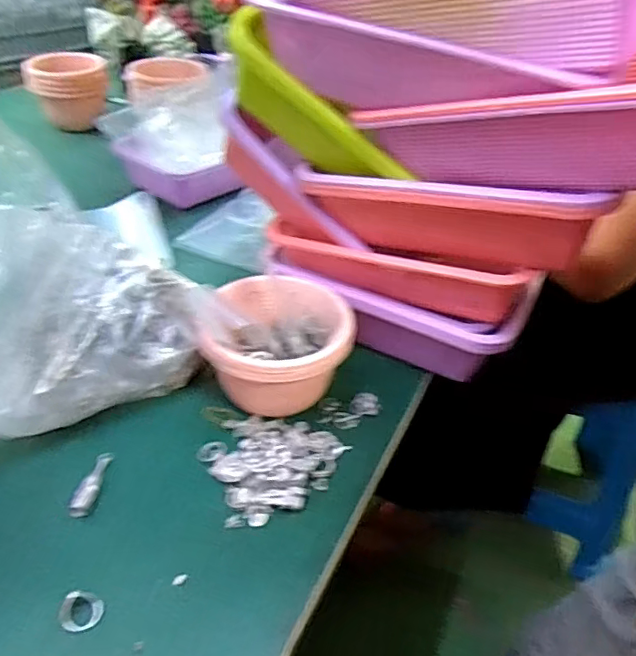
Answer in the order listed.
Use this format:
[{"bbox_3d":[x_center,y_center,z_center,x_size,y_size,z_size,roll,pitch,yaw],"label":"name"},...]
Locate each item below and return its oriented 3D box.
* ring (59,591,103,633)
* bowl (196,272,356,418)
[{"bbox_3d":[-0.170,0.202,0.399,0.028,0.014,0.024,-21,44,-30],"label":"ring"},{"bbox_3d":[-0.045,0.018,0.562,0.141,0.108,0.133,-10,40,-18],"label":"bowl"}]

